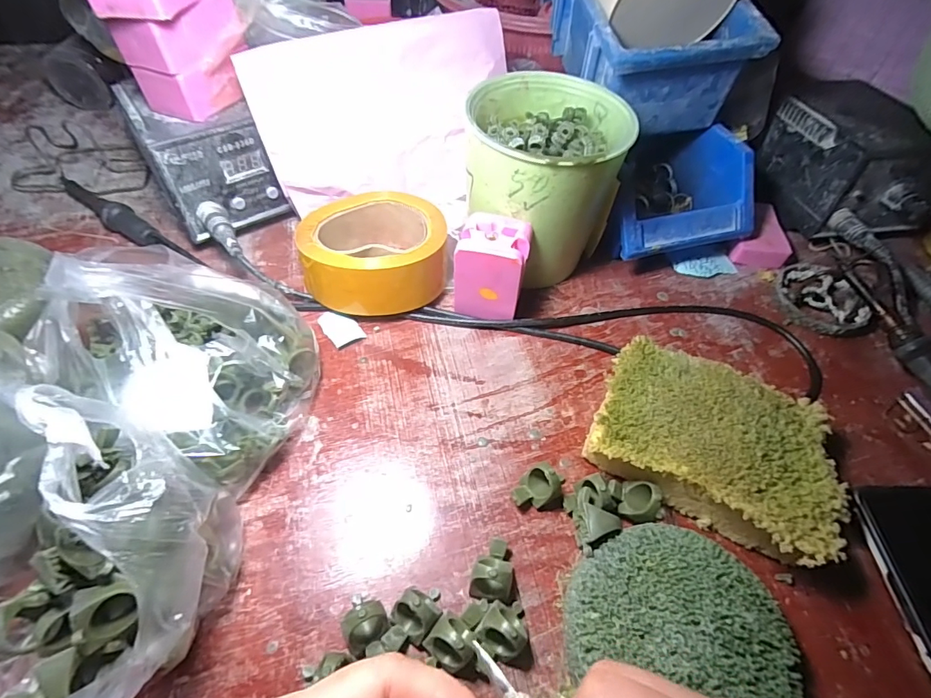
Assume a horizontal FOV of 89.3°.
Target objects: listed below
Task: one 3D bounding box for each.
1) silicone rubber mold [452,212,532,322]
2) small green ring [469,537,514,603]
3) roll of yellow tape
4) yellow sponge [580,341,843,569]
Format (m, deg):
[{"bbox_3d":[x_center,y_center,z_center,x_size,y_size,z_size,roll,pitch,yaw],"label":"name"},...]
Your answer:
[{"bbox_3d":[0.019,-0.055,0.339,0.046,0.073,0.036,15,54,7],"label":"silicone rubber mold"},{"bbox_3d":[0.016,0.114,0.245,0.023,0.024,0.029,15,54,7],"label":"small green ring"},{"bbox_3d":[-0.070,-0.080,0.365,0.102,0.051,0.105,2,54,-2],"label":"roll of yellow tape"},{"bbox_3d":[0.146,0.058,0.282,0.133,0.043,0.093,25,56,14],"label":"yellow sponge"}]

